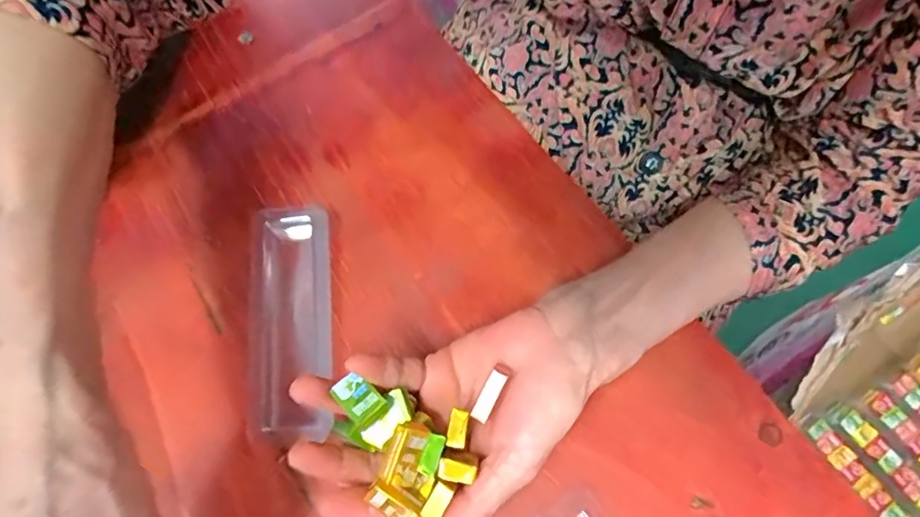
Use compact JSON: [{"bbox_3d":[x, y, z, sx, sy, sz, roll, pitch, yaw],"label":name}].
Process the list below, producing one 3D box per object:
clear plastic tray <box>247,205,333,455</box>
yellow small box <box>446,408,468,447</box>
[{"bbox_3d":[-0.100,0.033,0.302,0.049,0.013,0.138,-5,68,1],"label":"clear plastic tray"},{"bbox_3d":[-0.002,0.076,0.230,0.008,0.004,0.015,6,69,5],"label":"yellow small box"}]

